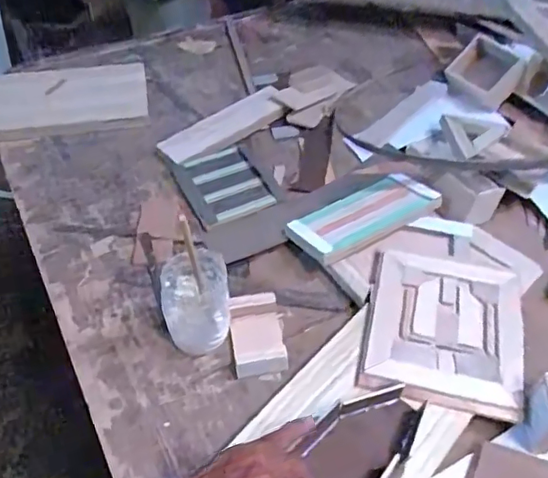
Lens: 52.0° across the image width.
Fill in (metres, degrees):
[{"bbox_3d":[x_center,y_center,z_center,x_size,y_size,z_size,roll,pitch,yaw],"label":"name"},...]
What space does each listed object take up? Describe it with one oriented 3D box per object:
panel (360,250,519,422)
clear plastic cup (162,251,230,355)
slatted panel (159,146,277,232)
[{"bbox_3d":[0.170,0.087,0.563,0.147,0.016,0.165,11,48,10],"label":"panel"},{"bbox_3d":[-0.075,0.060,0.549,0.065,0.095,0.065,-4,47,-4],"label":"clear plastic cup"},{"bbox_3d":[-0.069,-0.071,0.723,0.096,0.015,0.138,-20,50,-17],"label":"slatted panel"}]

